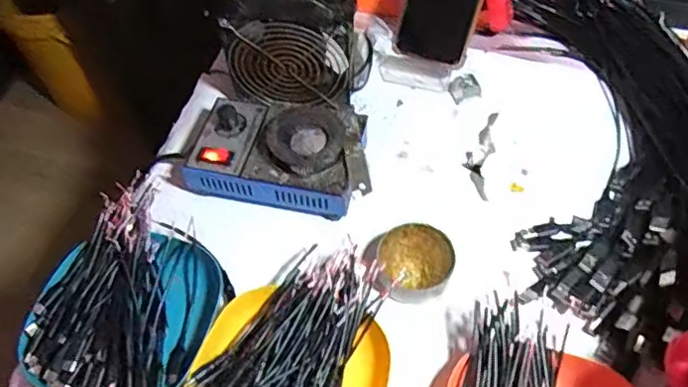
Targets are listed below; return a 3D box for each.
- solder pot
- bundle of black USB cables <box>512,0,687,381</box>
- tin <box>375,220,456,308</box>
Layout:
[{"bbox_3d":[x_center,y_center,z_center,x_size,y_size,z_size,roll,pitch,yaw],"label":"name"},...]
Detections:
[{"bbox_3d":[-0.058,-0.037,0.549,0.166,0.058,0.103,6,57,7],"label":"solder pot"},{"bbox_3d":[0.260,-0.056,0.547,0.205,0.056,0.424,6,57,7],"label":"bundle of black USB cables"},{"bbox_3d":[0.059,0.057,0.490,0.060,0.033,0.066,-1,56,2],"label":"tin"}]

